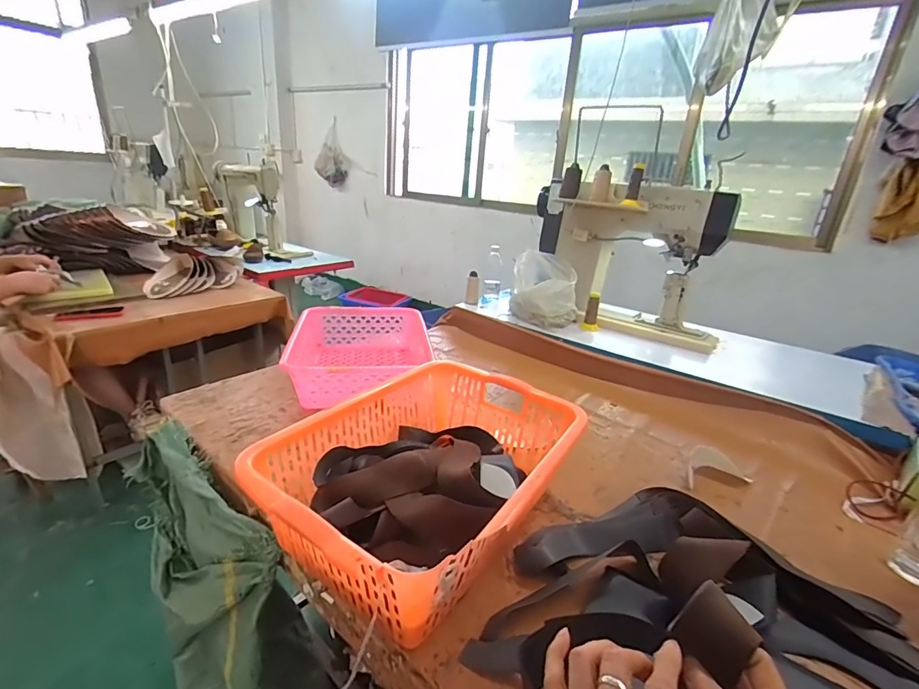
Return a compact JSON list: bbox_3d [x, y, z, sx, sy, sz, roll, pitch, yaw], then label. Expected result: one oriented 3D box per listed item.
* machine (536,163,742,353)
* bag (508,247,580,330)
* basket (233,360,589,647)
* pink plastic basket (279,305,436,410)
[{"bbox_3d":[0.528,-0.287,1.441,0.629,0.438,0.237,13,23,20],"label":"machine"},{"bbox_3d":[0.282,-0.178,1.448,0.218,0.201,0.182,9,22,11],"label":"bag"},{"bbox_3d":[-0.038,0.184,0.658,0.321,0.138,0.456,19,25,32],"label":"basket"},{"bbox_3d":[-0.243,0.029,1.128,0.322,0.129,0.409,0,22,-11],"label":"pink plastic basket"}]

